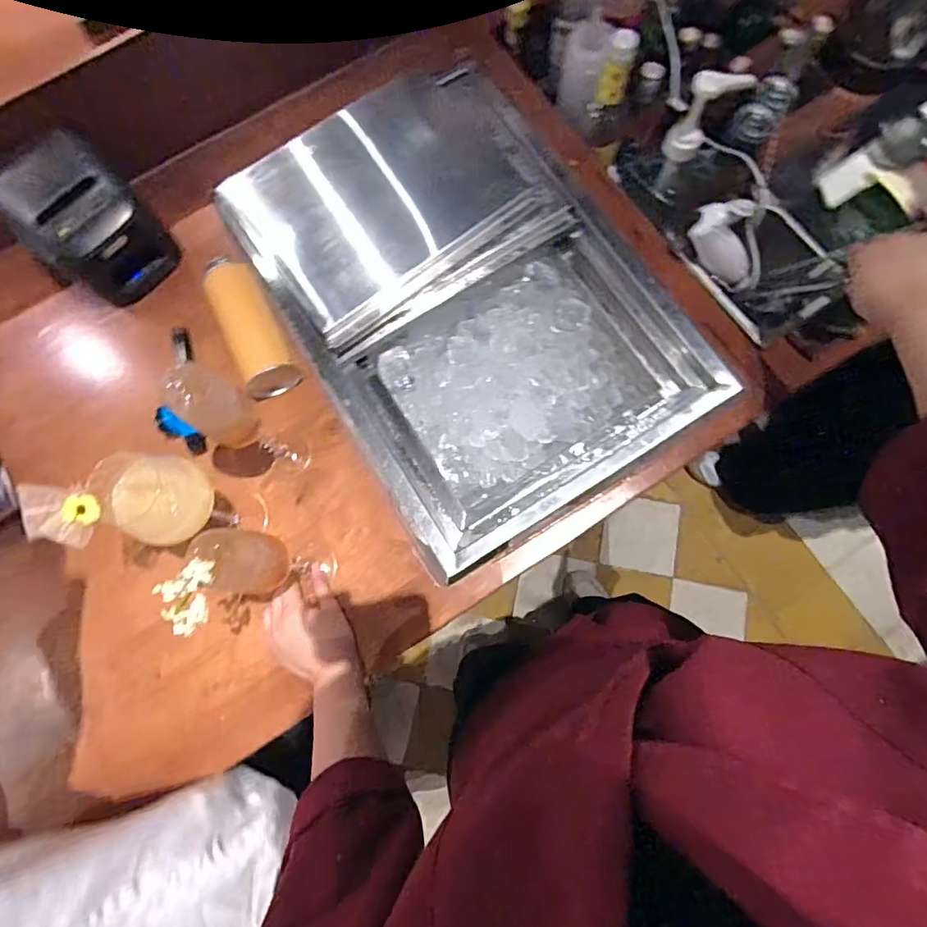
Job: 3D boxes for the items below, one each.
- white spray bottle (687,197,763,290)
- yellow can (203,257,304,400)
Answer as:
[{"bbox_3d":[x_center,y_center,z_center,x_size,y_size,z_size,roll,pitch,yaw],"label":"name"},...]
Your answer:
[{"bbox_3d":[0.349,-0.279,0.691,0.080,0.172,0.056,0,75,43],"label":"white spray bottle"},{"bbox_3d":[-0.270,-0.177,0.667,0.068,0.066,0.187,-23,78,-3],"label":"yellow can"}]

